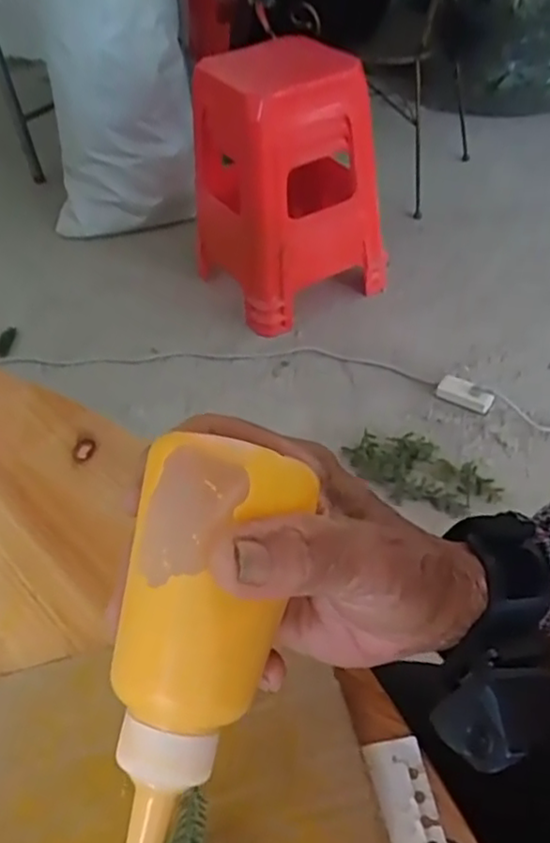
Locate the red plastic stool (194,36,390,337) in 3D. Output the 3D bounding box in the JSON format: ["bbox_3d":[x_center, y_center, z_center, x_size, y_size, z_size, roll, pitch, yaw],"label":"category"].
[{"bbox_3d":[0.027,-0.578,1.585,0.388,0.583,0.388,-24,48,-18],"label":"red plastic stool"}]

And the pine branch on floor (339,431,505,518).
[{"bbox_3d":[0.279,0.099,1.301,0.302,0.047,0.156,20,51,23],"label":"pine branch on floor"}]

